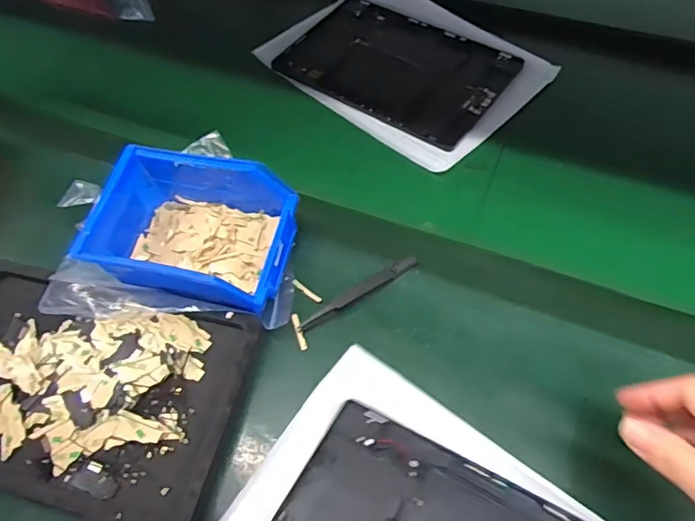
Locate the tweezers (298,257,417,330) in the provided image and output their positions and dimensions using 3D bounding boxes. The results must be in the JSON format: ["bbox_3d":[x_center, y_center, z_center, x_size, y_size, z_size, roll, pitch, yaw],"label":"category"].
[{"bbox_3d":[0.010,0.025,0.401,0.106,0.011,0.013,-30,61,-16],"label":"tweezers"}]

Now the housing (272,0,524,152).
[{"bbox_3d":[0.054,-0.219,0.563,0.241,0.010,0.155,32,62,22],"label":"housing"}]

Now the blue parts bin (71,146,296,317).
[{"bbox_3d":[-0.117,-0.029,0.409,0.145,0.065,0.129,15,59,12],"label":"blue parts bin"}]

